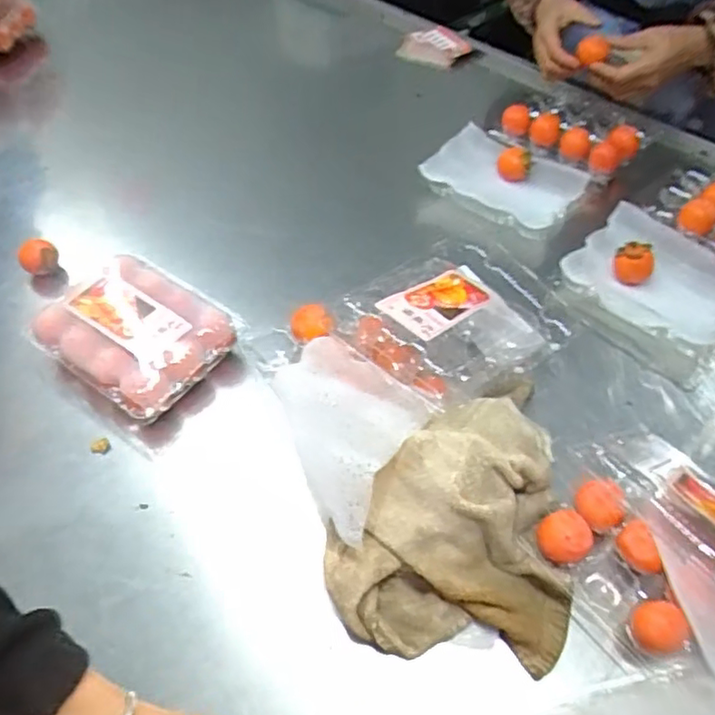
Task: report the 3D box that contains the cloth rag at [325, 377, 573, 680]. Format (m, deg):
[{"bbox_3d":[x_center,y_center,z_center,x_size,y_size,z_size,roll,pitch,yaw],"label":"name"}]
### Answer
[{"bbox_3d":[0.075,0.123,0.525,0.196,0.068,0.228,5,51,6],"label":"cloth rag"}]

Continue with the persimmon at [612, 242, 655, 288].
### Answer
[{"bbox_3d":[0.320,-0.109,0.727,0.043,0.038,0.043,-1,51,1],"label":"persimmon"}]

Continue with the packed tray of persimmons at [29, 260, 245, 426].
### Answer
[{"bbox_3d":[-0.235,-0.024,0.665,0.181,0.060,0.143,29,57,23],"label":"packed tray of persimmons"}]

